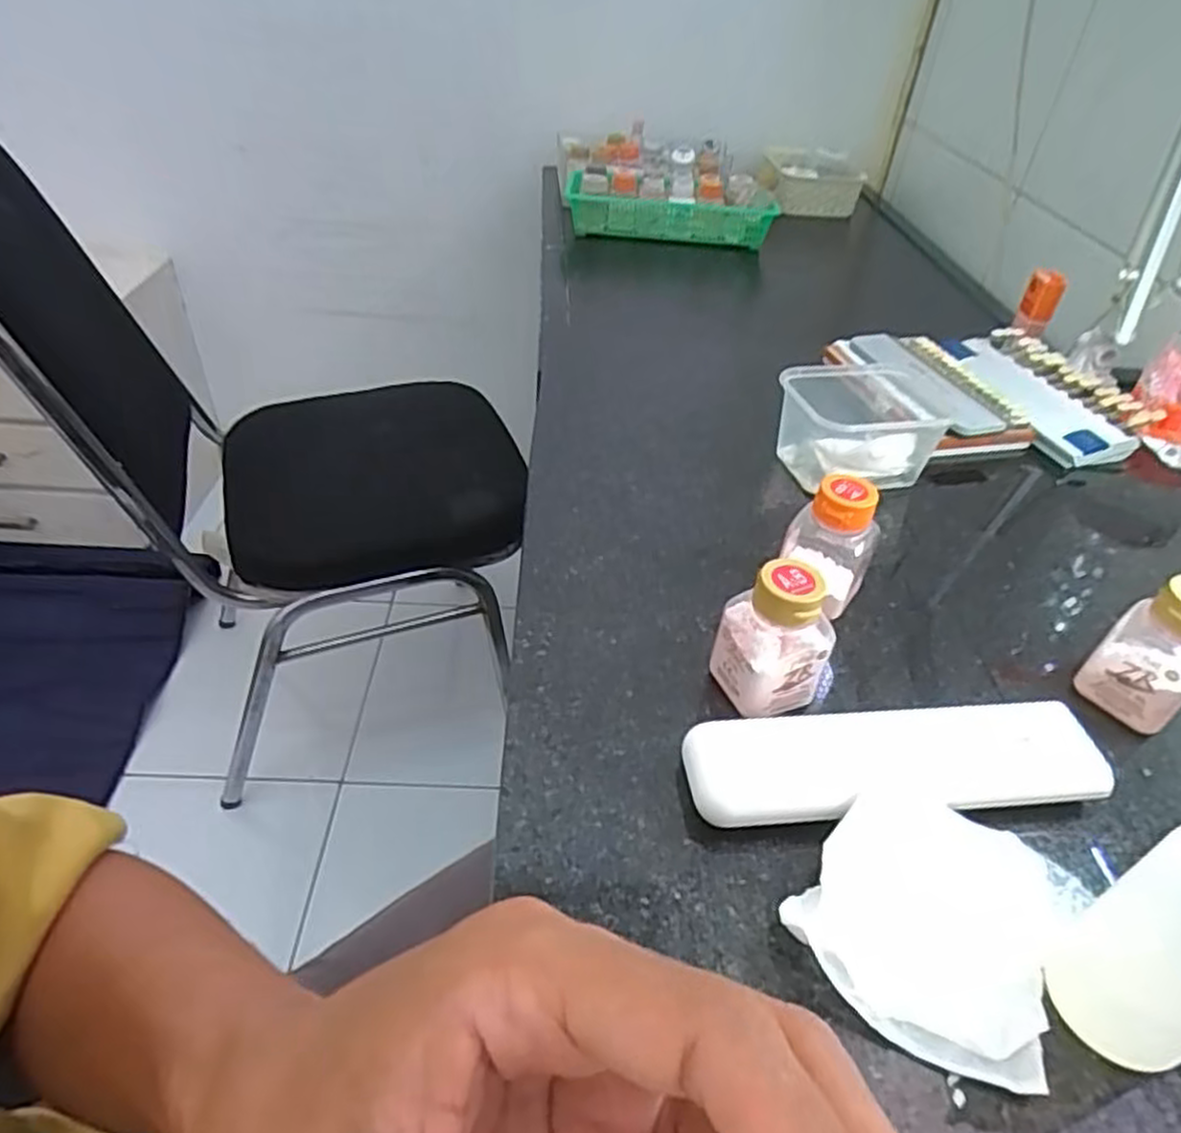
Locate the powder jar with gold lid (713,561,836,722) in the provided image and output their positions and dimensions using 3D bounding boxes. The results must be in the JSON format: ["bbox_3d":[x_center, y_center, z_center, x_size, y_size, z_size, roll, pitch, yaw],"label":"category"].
[{"bbox_3d":[0.085,0.035,0.351,0.042,0.074,0.038,-10,44,-17],"label":"powder jar with gold lid"}]

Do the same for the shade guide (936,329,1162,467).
[{"bbox_3d":[0.367,-0.143,0.610,0.089,0.022,0.169,-6,43,-12],"label":"shade guide"}]

